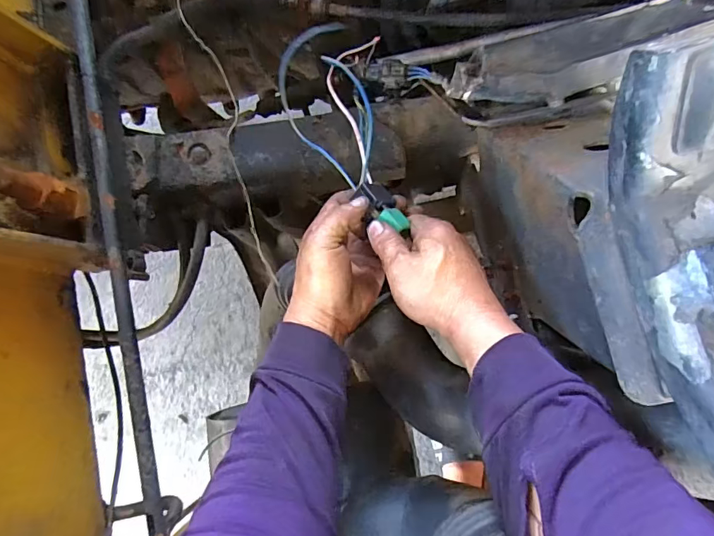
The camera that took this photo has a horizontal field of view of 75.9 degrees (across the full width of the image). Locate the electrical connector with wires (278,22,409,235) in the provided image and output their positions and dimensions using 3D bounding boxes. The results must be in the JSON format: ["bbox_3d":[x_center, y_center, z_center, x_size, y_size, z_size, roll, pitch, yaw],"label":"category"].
[{"bbox_3d":[-0.006,-0.130,0.431,0.095,0.041,0.216,-24,80,2],"label":"electrical connector with wires"}]

